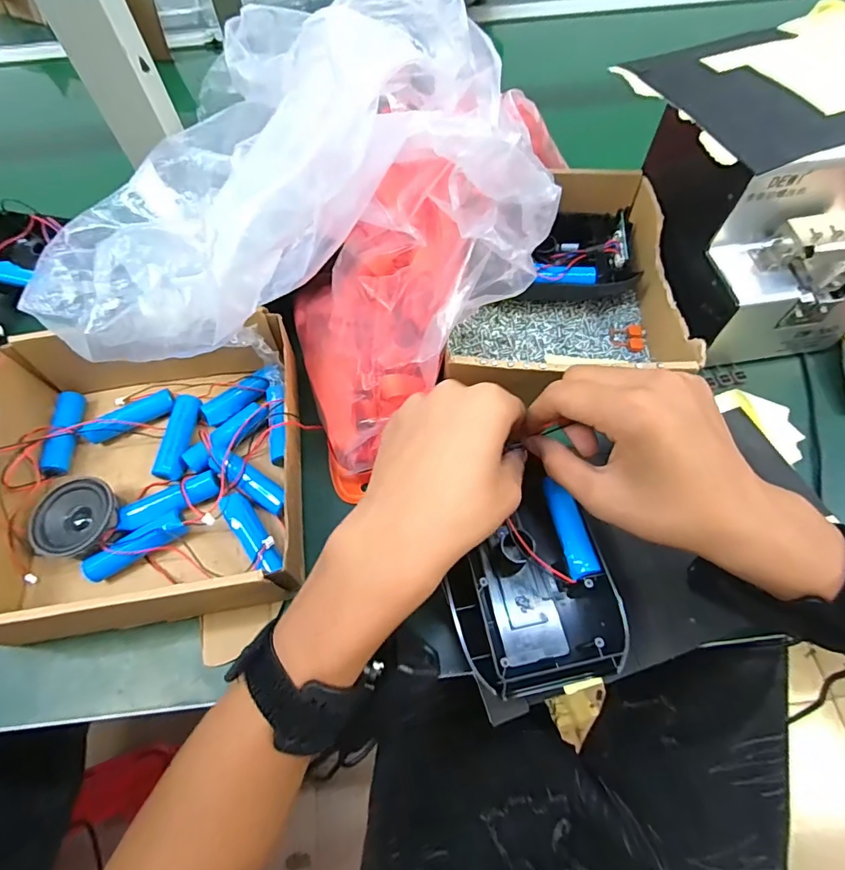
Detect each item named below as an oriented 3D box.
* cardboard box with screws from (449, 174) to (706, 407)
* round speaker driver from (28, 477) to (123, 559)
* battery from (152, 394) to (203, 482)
[{"bbox_3d":[0.115,-0.129,0.402,0.173,0.065,0.219,3,62,3],"label":"cardboard box with screws"},{"bbox_3d":[-0.234,0.061,0.331,0.053,0.034,0.052,-1,62,1],"label":"round speaker driver"},{"bbox_3d":[-0.184,0.003,0.365,0.020,0.019,0.067,3,62,3],"label":"battery"}]

